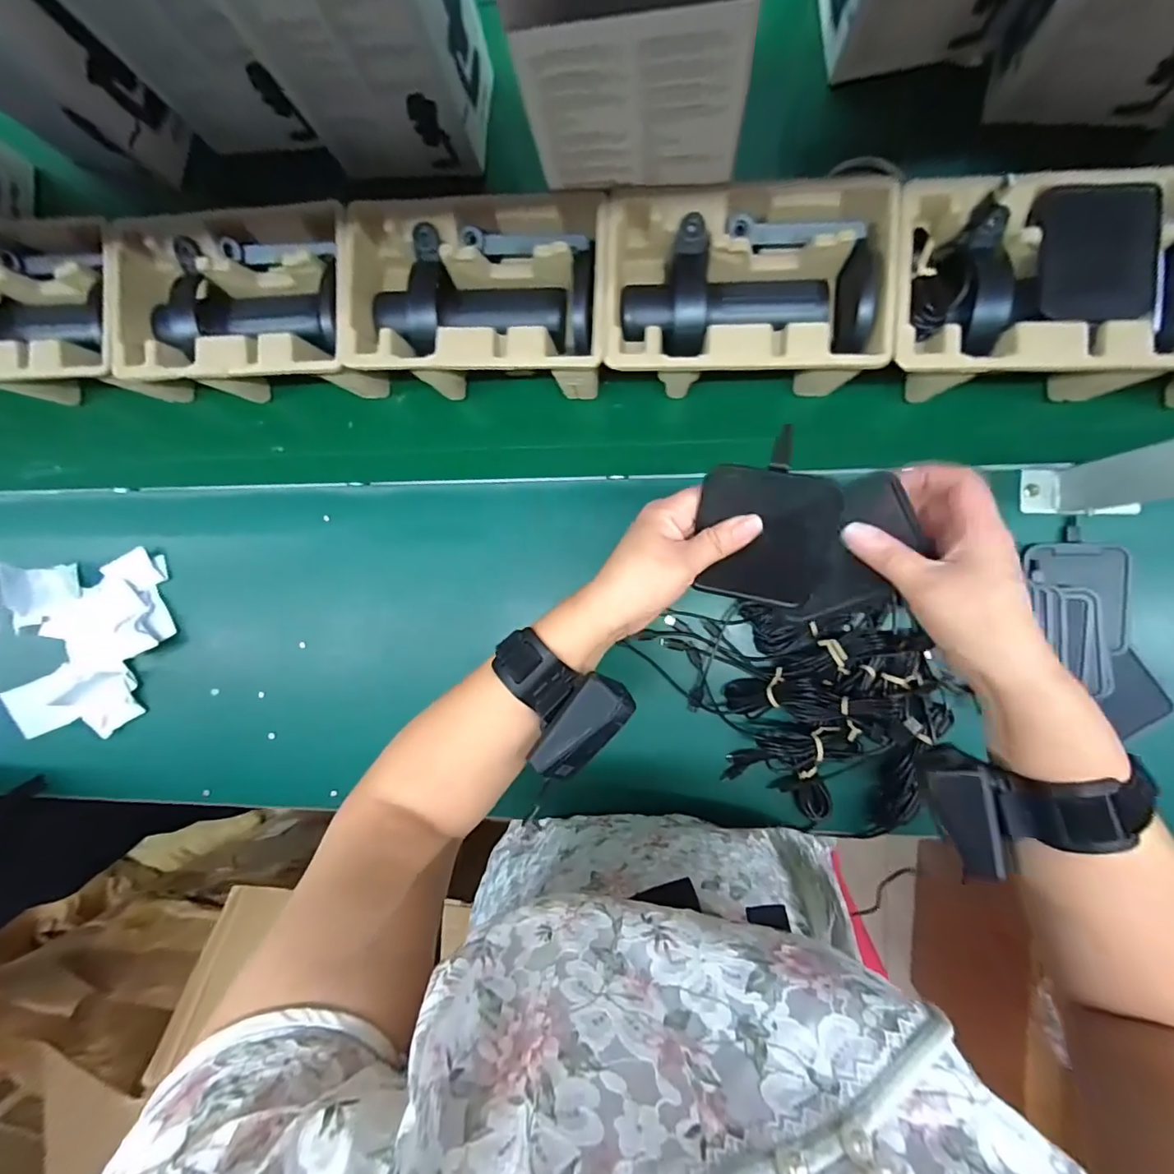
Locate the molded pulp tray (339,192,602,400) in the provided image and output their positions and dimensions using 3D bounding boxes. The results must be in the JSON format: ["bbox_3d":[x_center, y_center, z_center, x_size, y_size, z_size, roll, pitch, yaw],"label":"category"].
[{"bbox_3d":[-0.092,-0.258,0.480,0.229,0.099,0.148,2,90,6],"label":"molded pulp tray"}]

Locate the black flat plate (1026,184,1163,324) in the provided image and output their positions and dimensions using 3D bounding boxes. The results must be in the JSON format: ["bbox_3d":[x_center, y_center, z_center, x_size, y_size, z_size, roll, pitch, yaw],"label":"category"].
[{"bbox_3d":[0.383,-0.250,0.386,0.080,0.009,0.100,1,90,6],"label":"black flat plate"}]

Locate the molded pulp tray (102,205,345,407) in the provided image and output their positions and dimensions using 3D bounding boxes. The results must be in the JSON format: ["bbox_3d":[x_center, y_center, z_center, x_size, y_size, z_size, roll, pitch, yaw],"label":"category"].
[{"bbox_3d":[-0.330,-0.262,0.506,0.242,0.097,0.150,2,90,6],"label":"molded pulp tray"}]

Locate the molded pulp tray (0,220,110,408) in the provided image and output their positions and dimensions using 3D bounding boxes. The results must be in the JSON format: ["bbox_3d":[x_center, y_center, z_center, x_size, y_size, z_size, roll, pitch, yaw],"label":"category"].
[{"bbox_3d":[-0.553,-0.268,0.527,0.233,0.089,0.144,0,90,6],"label":"molded pulp tray"}]

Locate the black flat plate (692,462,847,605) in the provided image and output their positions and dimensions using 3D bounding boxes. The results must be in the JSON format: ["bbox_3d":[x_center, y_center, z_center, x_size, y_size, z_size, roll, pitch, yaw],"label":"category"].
[{"bbox_3d":[0.111,-0.030,0.325,0.079,0.005,0.092,9,128,10],"label":"black flat plate"}]

